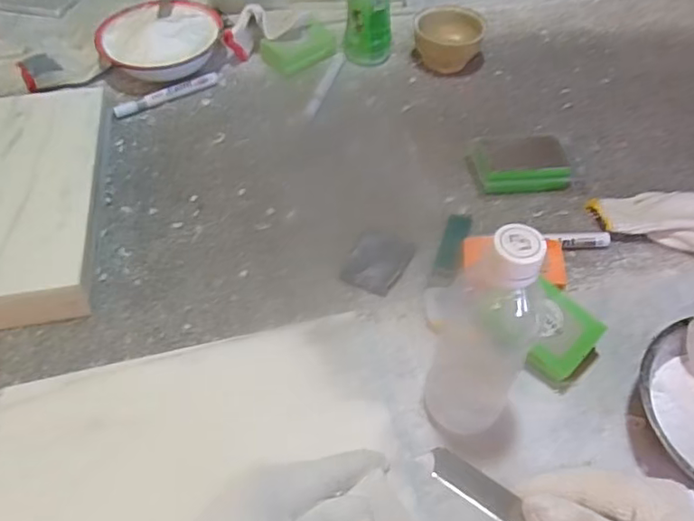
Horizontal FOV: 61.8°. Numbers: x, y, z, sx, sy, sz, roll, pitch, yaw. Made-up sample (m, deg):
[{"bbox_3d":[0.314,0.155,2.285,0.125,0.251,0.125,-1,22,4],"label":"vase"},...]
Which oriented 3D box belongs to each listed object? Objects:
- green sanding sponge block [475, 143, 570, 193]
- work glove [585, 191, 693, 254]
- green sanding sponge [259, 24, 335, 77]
[{"bbox_3d":[0.198,-0.105,0.656,0.100,0.027,0.056,-2,48,1],"label":"green sanding sponge block"},{"bbox_3d":[0.325,-0.046,0.609,0.127,0.023,0.066,11,50,12],"label":"work glove"},{"bbox_3d":[-0.064,-0.300,0.804,0.105,0.038,0.053,-35,59,-23],"label":"green sanding sponge"}]

